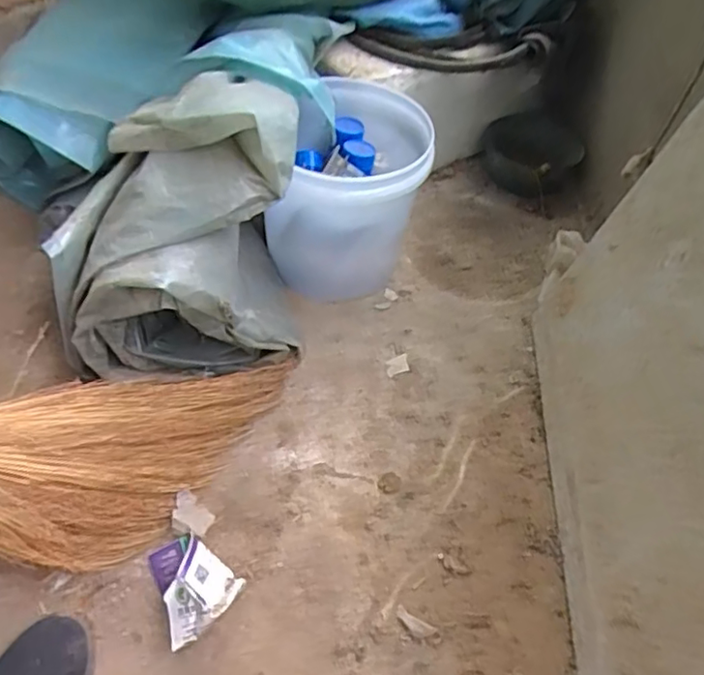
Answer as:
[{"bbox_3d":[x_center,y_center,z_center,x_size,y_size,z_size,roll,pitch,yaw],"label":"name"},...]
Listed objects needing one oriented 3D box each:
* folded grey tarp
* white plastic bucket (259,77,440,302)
[{"bbox_3d":[-0.215,-0.119,0.758,0.297,0.343,0.246,-10,52,-13],"label":"folded grey tarp"},{"bbox_3d":[-0.002,-0.196,0.916,0.208,0.263,0.226,2,50,-3],"label":"white plastic bucket"}]

